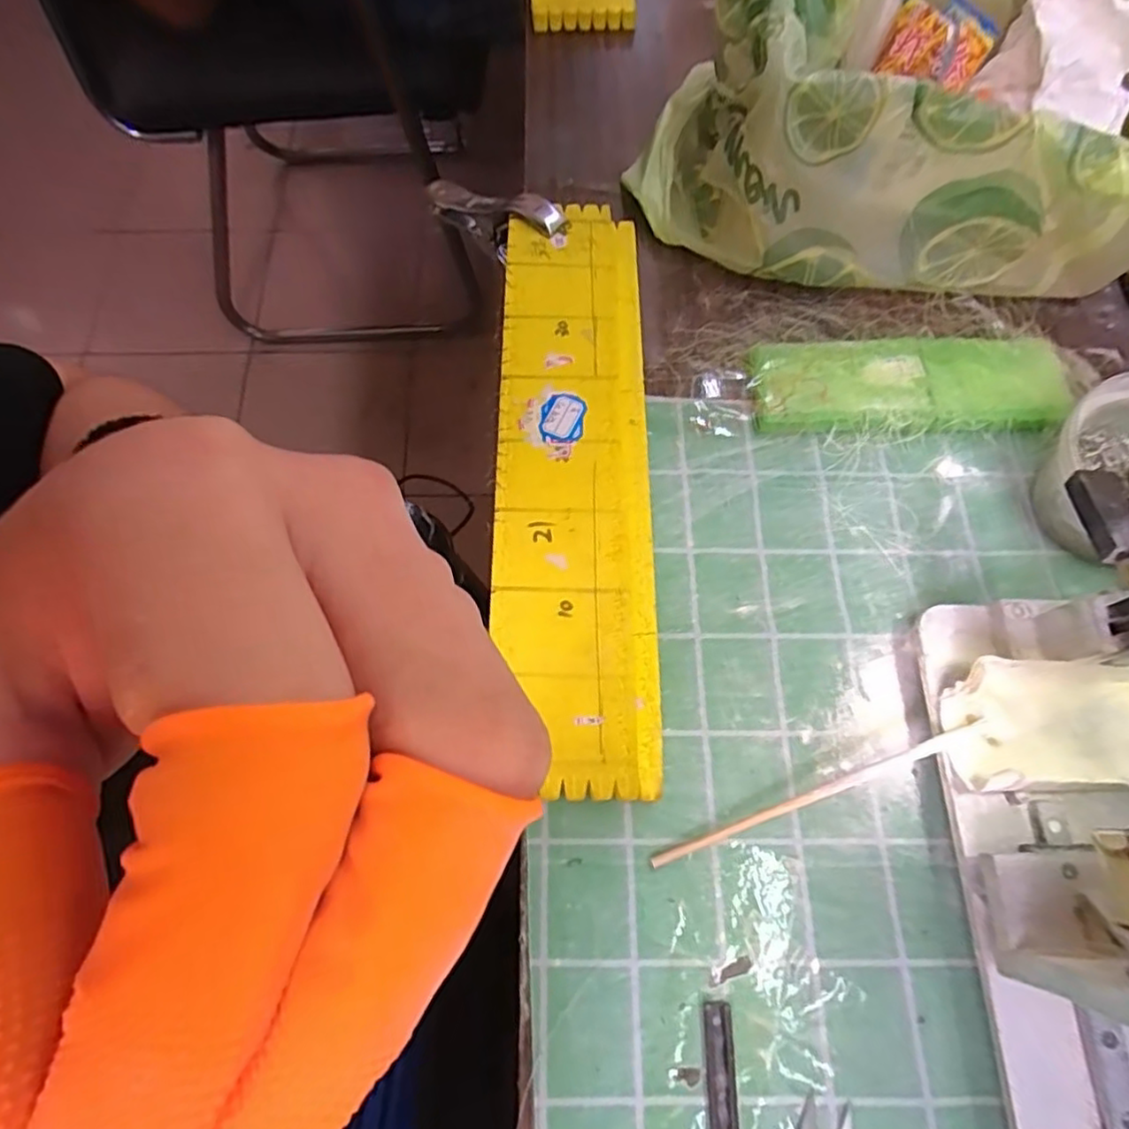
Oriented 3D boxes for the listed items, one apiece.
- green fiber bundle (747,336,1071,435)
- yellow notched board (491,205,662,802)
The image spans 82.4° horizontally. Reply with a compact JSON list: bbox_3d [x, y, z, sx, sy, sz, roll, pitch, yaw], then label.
[{"bbox_3d":[0.199,-0.105,0.374,0.180,0.011,0.061,-2,69,-2],"label":"green fiber bundle"},{"bbox_3d":[0.005,-0.053,0.349,0.075,0.031,0.329,0,69,-1],"label":"yellow notched board"}]

